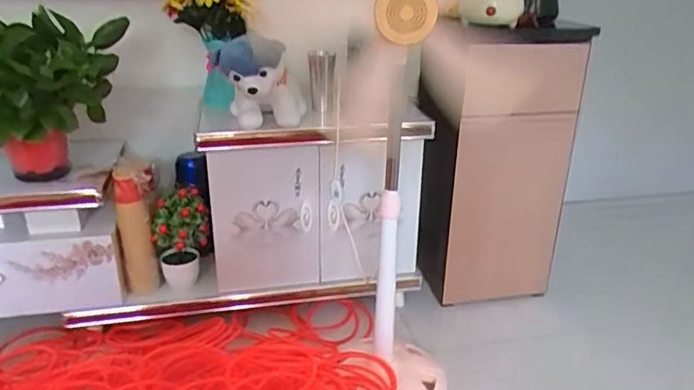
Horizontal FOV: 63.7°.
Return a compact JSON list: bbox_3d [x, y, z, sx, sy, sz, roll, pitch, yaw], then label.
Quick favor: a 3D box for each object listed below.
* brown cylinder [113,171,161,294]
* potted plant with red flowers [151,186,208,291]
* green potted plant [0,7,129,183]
[{"bbox_3d":[-0.490,0.099,1.303,0.074,0.314,0.059,-8,25,-20],"label":"brown cylinder"},{"bbox_3d":[-0.392,0.110,1.323,0.126,0.238,0.098,-6,24,-16],"label":"potted plant with red flowers"},{"bbox_3d":[-0.627,-0.187,1.147,0.294,0.304,0.295,0,23,-1],"label":"green potted plant"}]

